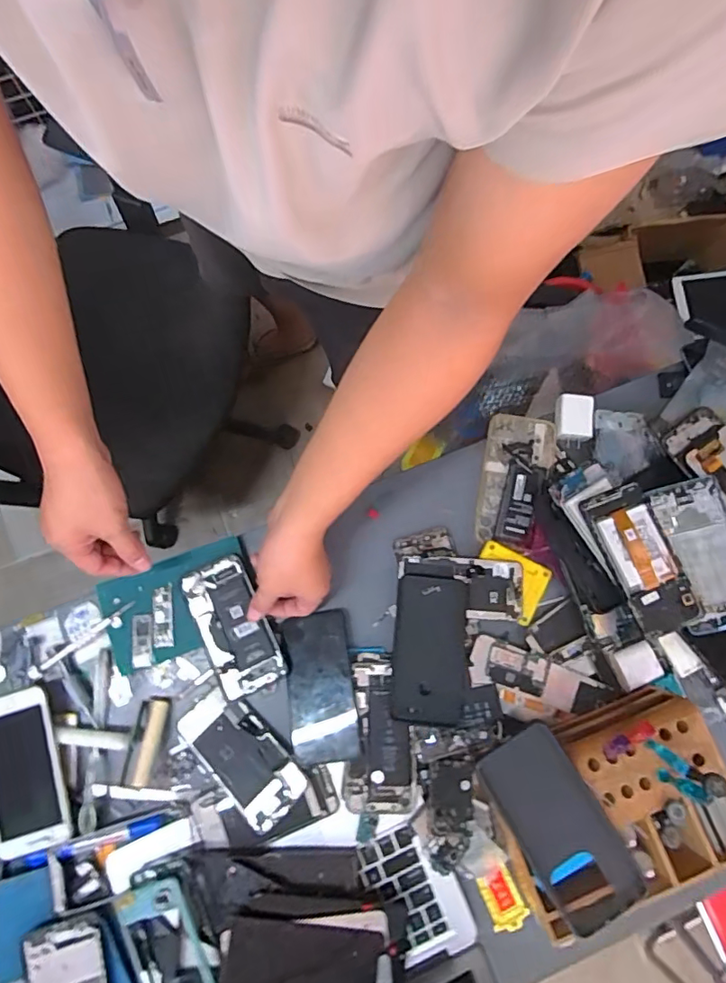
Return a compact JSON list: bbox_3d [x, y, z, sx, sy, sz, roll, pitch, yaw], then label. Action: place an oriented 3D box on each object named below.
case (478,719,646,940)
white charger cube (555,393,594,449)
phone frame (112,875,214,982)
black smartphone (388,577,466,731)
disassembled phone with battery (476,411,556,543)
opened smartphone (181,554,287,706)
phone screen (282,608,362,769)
[{"bbox_3d":[0.173,0.298,0.462,0.078,0.014,0.168,-29,82,-6],"label":"case"},{"bbox_3d":[0.254,-0.088,0.633,0.040,0.019,0.061,4,80,-1],"label":"white charger cube"},{"bbox_3d":[-0.185,0.468,0.507,0.080,0.009,0.167,-28,82,9],"label":"phone frame"},{"bbox_3d":[0.074,0.176,0.583,0.080,0.016,0.154,5,80,0],"label":"black smartphone"},{"bbox_3d":[0.184,-0.016,0.628,0.078,0.015,0.157,10,80,1],"label":"disassembled phone with battery"},{"bbox_3d":[-0.144,0.148,0.574,0.073,0.008,0.145,-24,81,-5],"label":"opened smartphone"},{"bbox_3d":[-0.048,0.213,0.570,0.074,0.011,0.151,-12,74,9],"label":"phone screen"}]

